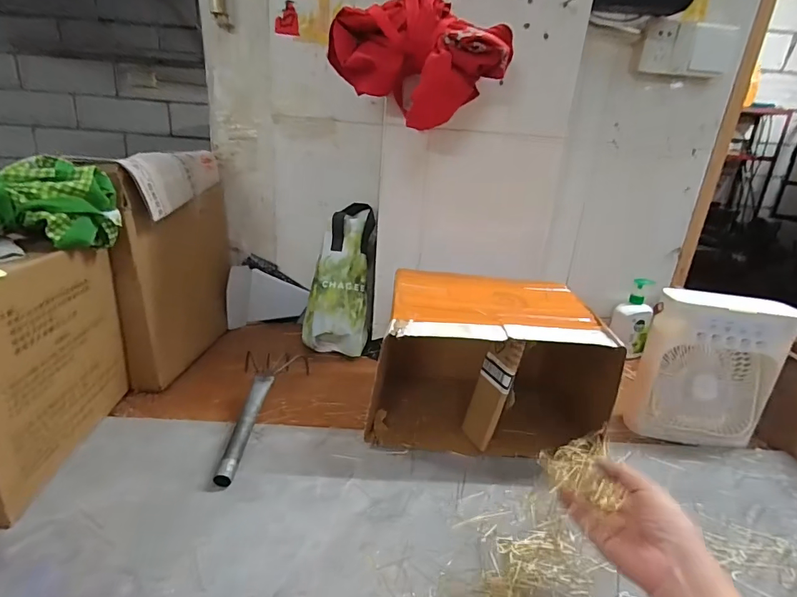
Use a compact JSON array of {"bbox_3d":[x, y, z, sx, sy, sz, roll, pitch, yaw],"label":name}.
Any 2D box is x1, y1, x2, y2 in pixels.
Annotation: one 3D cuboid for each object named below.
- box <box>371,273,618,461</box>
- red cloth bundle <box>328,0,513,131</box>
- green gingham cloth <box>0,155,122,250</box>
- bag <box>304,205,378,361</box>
[{"bbox_3d":[0.134,0.084,0.748,0.345,0.235,0.270,5,20,-3],"label":"box"},{"bbox_3d":[0.034,-0.367,0.680,0.267,0.168,0.106,11,22,16],"label":"red cloth bundle"},{"bbox_3d":[-0.474,-0.116,0.540,0.212,0.094,0.097,-8,24,-29],"label":"green gingham cloth"},{"bbox_3d":[-0.114,-0.047,0.925,0.134,0.327,0.096,8,-5,6],"label":"bag"}]

